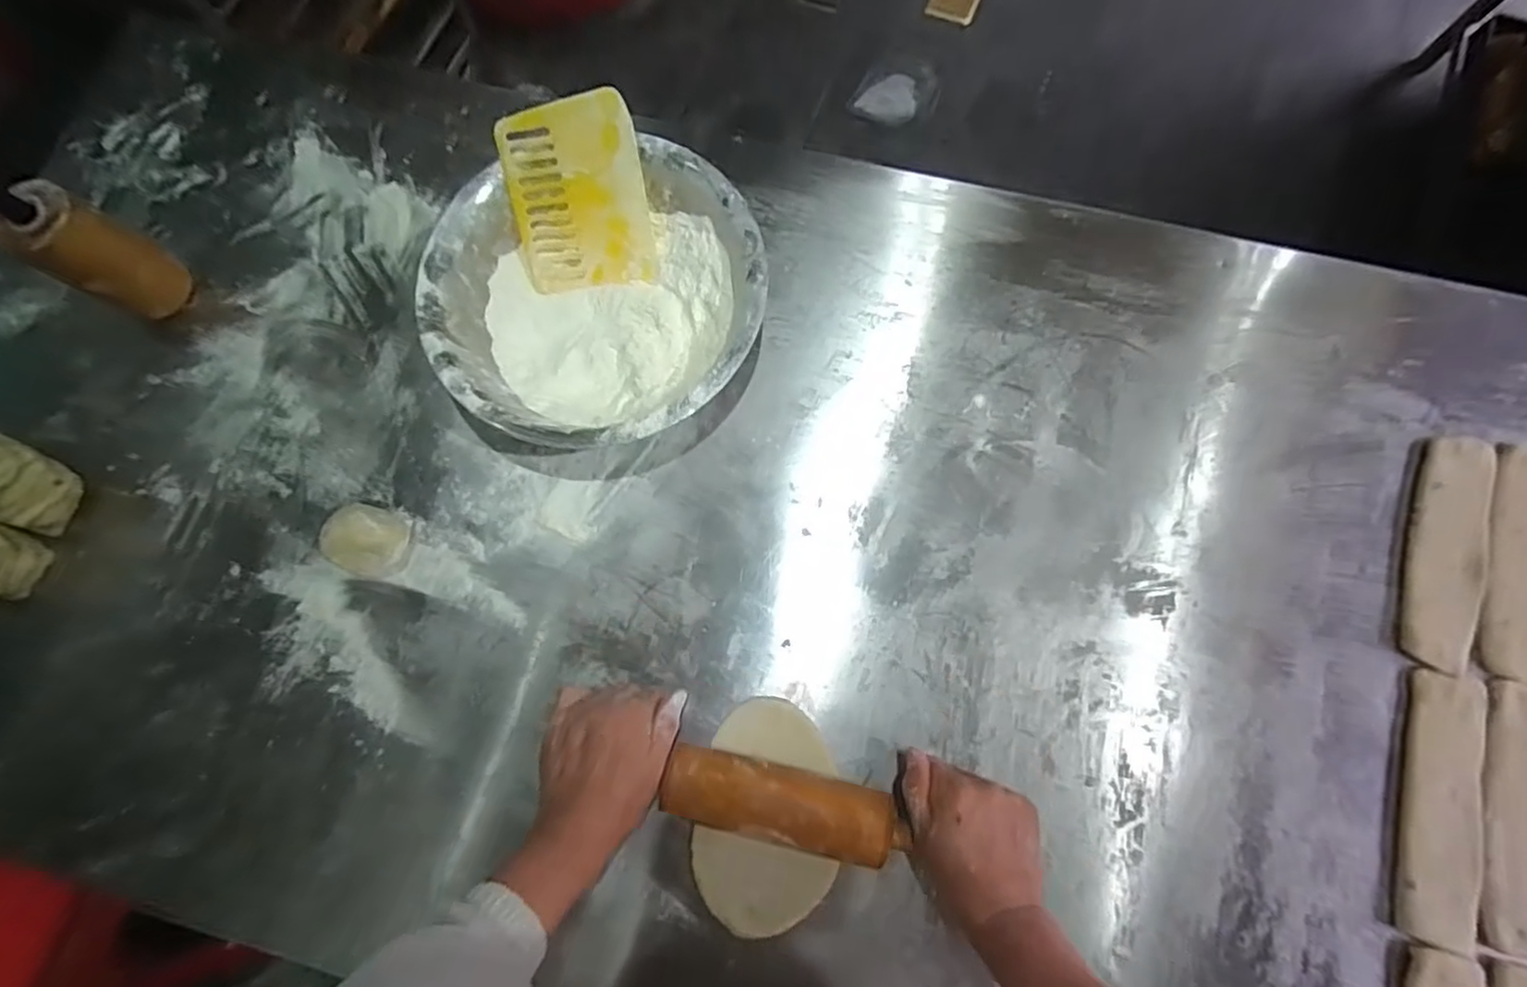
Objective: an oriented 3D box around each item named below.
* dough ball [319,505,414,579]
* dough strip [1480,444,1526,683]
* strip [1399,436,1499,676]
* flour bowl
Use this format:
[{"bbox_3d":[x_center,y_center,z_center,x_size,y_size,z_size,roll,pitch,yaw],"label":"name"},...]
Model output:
[{"bbox_3d":[-0.336,0.039,0.568,0.061,0.049,0.056,0,76,1],"label":"dough ball"},{"bbox_3d":[0.637,0.058,0.562,0.059,0.010,0.196,15,77,5],"label":"dough strip"},{"bbox_3d":[0.578,0.047,0.567,0.062,0.010,0.200,18,77,6],"label":"strip"},{"bbox_3d":[-0.137,-0.157,0.594,0.271,0.087,0.254,0,76,1],"label":"flour bowl"}]

